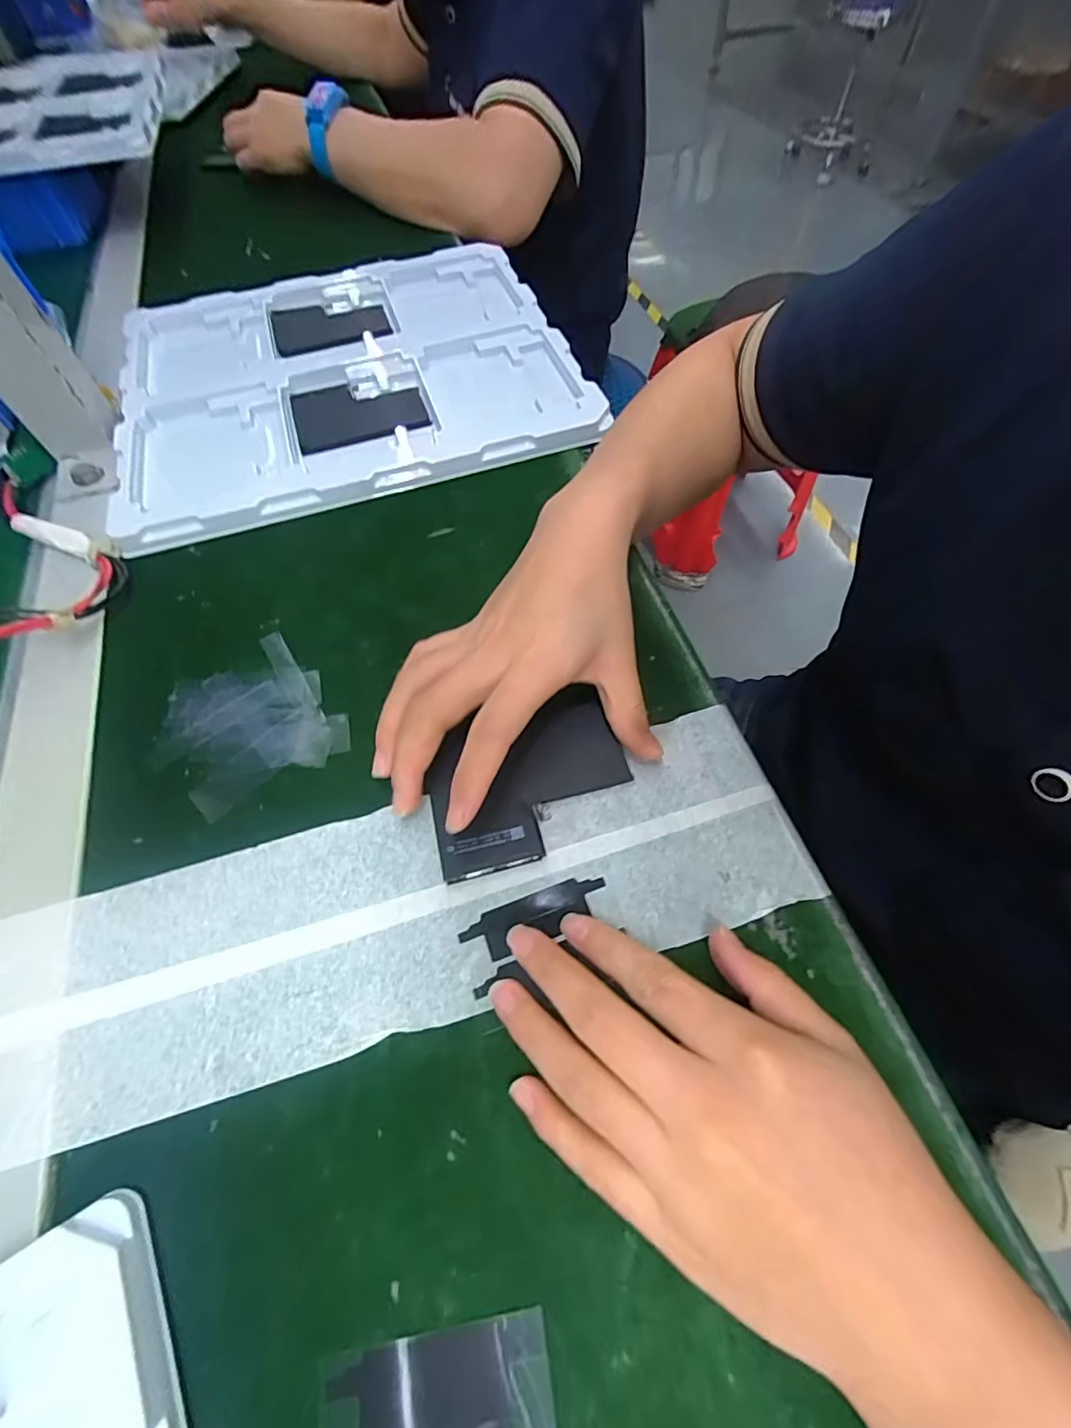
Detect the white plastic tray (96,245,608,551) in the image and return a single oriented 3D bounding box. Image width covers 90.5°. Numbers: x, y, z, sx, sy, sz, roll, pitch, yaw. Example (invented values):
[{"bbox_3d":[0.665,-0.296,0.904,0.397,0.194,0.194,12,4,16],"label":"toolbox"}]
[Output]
[{"bbox_3d":[-0.142,-0.255,0.394,0.311,0.014,0.268,-18,63,-8],"label":"white plastic tray"}]

